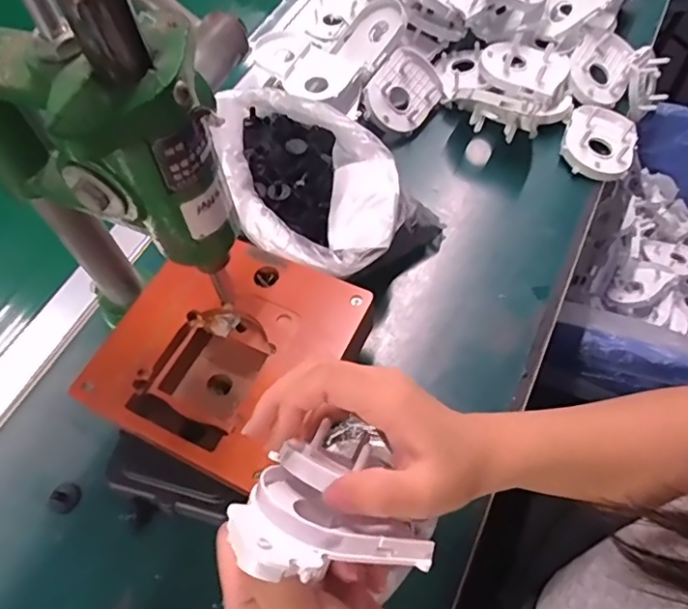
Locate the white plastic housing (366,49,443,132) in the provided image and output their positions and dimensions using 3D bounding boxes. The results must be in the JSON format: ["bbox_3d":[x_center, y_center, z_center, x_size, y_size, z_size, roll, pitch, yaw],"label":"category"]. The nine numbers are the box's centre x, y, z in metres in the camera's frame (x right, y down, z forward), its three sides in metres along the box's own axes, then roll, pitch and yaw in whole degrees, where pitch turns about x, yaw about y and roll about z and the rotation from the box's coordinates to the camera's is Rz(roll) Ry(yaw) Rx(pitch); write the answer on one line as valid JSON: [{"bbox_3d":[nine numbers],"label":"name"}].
[{"bbox_3d":[0.058,-0.210,0.544,0.064,0.023,0.081,41,76,-15],"label":"white plastic housing"}]

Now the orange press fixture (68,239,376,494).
[{"bbox_3d":[-0.077,0.035,0.377,0.154,0.040,0.154,23,64,15],"label":"orange press fixture"}]

